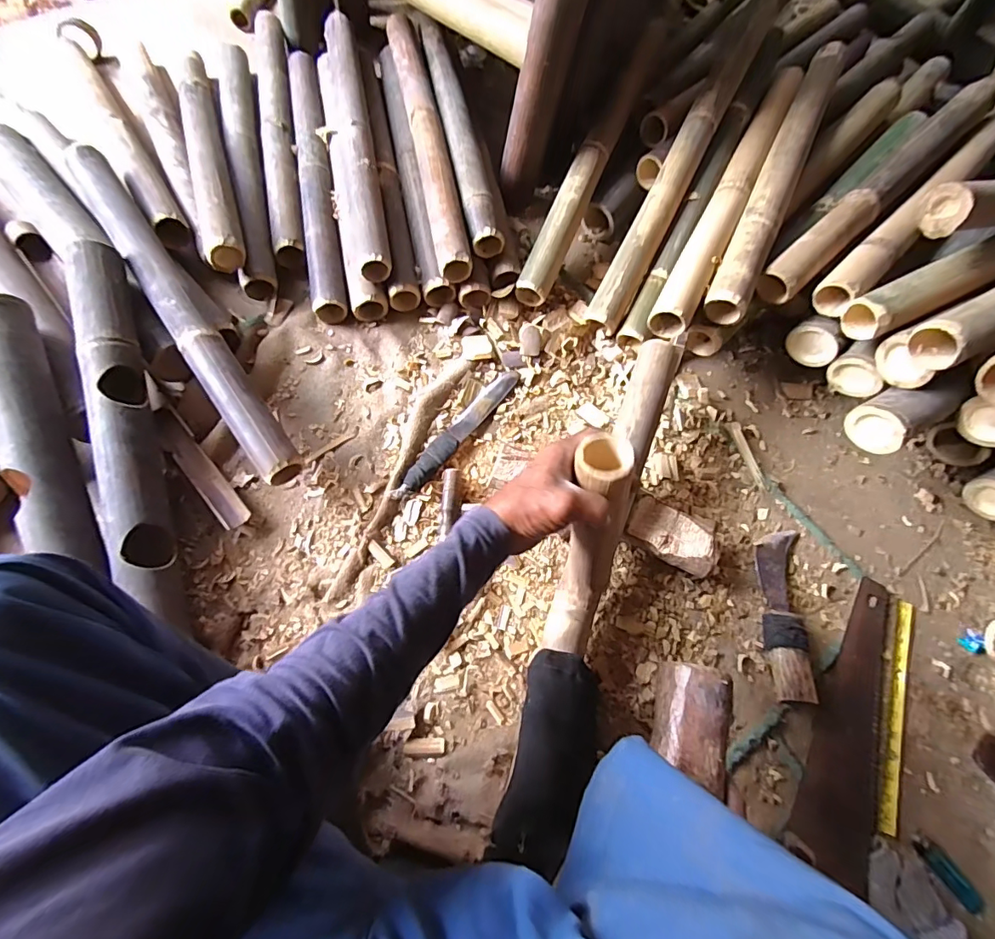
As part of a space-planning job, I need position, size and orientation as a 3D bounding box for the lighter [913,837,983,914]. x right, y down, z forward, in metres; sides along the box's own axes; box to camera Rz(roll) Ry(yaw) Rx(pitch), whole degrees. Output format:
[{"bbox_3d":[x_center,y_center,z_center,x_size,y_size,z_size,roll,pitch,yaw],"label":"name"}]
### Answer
[{"bbox_3d":[0.540,0.483,0.570,0.027,0.016,0.088,-34,75,-15],"label":"lighter"}]

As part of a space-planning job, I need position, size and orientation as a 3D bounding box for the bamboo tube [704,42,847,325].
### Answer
[{"bbox_3d":[0.466,-0.494,0.779,0.060,0.057,0.638,27,70,6],"label":"bamboo tube"}]

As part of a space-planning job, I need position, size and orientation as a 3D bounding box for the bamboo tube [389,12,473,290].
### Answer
[{"bbox_3d":[-0.129,-0.607,0.873,0.060,0.059,0.626,-12,70,-4],"label":"bamboo tube"}]

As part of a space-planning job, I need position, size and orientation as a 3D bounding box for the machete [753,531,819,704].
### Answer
[{"bbox_3d":[0.399,0.195,0.665,0.056,0.032,0.236,9,58,4],"label":"machete"}]

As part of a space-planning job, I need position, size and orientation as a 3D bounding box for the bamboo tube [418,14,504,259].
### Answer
[{"bbox_3d":[-0.080,-0.651,0.898,0.070,0.050,0.599,-12,71,-9],"label":"bamboo tube"}]

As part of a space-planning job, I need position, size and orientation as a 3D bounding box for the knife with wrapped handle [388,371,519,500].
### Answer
[{"bbox_3d":[-0.060,-0.058,0.736,0.035,0.027,0.276,37,71,9],"label":"knife with wrapped handle"}]

